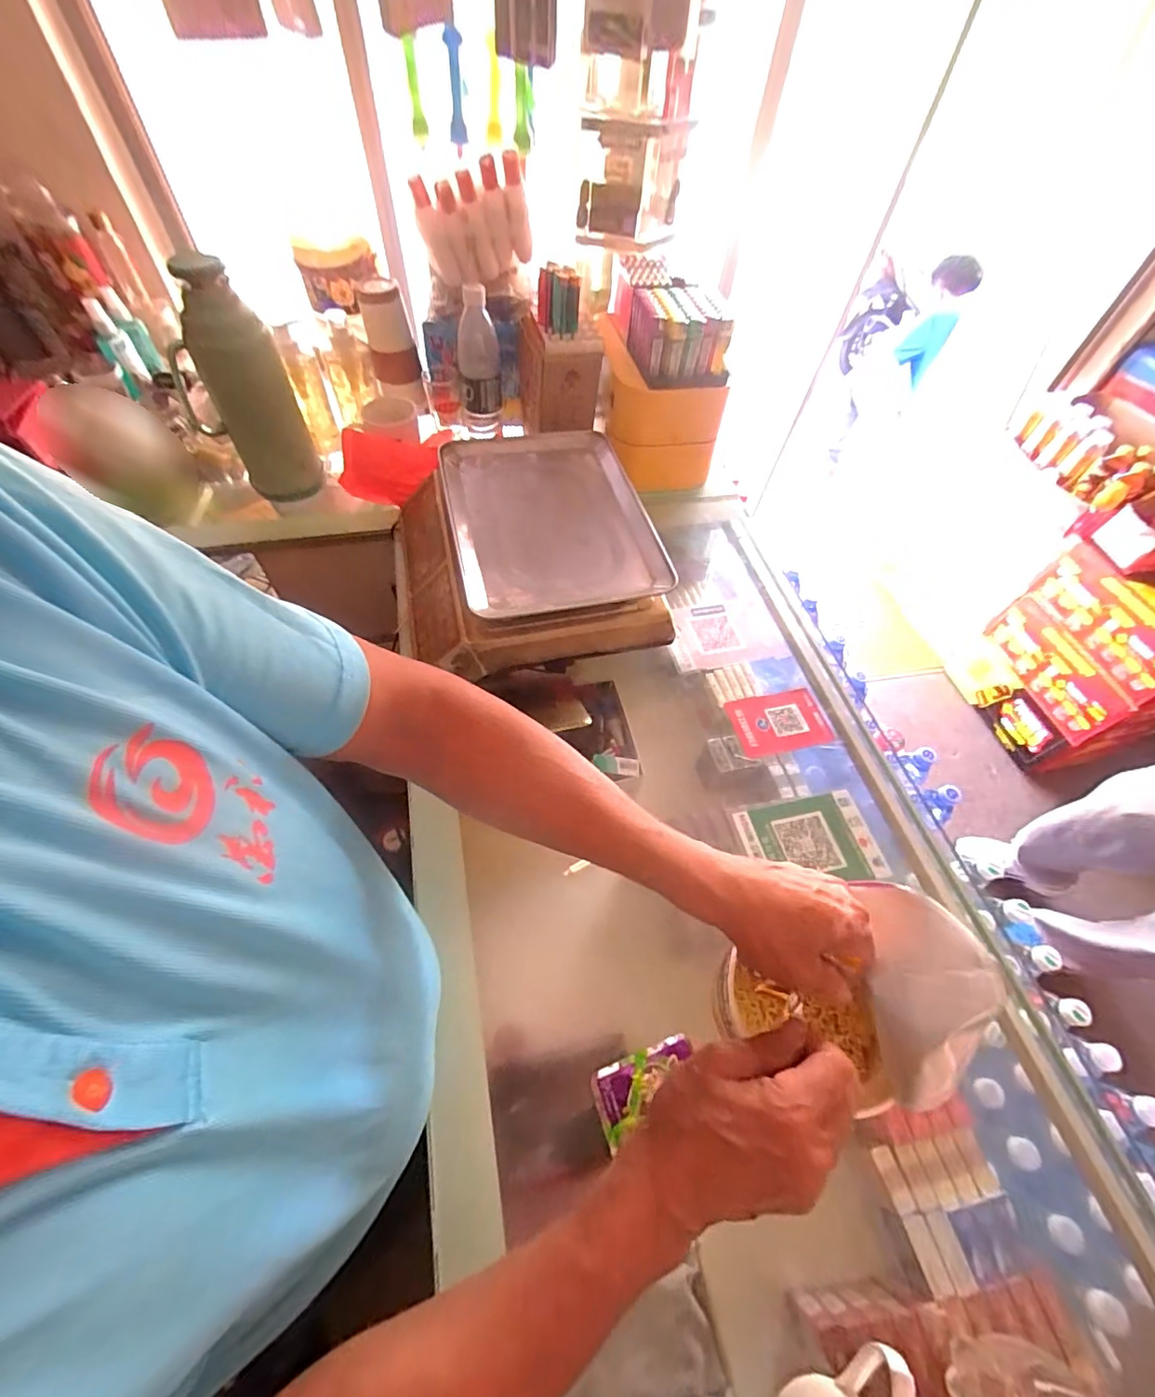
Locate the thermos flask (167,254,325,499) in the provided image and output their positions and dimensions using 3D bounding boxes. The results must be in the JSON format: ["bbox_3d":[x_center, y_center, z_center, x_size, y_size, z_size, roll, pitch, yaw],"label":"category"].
[{"bbox_3d":[-0.457,-0.414,0.713,0.131,0.287,0.108,-28,63,-20],"label":"thermos flask"}]

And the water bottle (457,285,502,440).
[{"bbox_3d":[-0.154,-0.520,0.829,0.064,0.202,0.056,-5,58,-7],"label":"water bottle"}]

